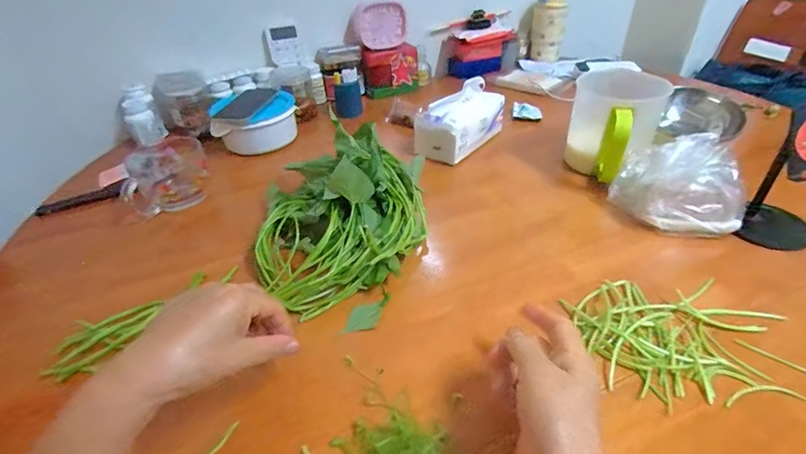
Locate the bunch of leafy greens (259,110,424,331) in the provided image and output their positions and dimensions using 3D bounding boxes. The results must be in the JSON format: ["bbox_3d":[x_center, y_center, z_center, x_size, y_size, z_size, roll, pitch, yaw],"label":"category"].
[{"bbox_3d":[-0.081,-0.028,0.503,0.191,0.117,0.251,13,41,21],"label":"bunch of leafy greens"}]

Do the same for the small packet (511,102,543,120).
[{"bbox_3d":[0.264,-0.244,0.856,0.061,0.017,0.051,8,40,16],"label":"small packet"}]

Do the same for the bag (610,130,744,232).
[{"bbox_3d":[0.357,-0.061,0.525,0.090,0.100,0.137,-19,40,-17],"label":"bag"}]

